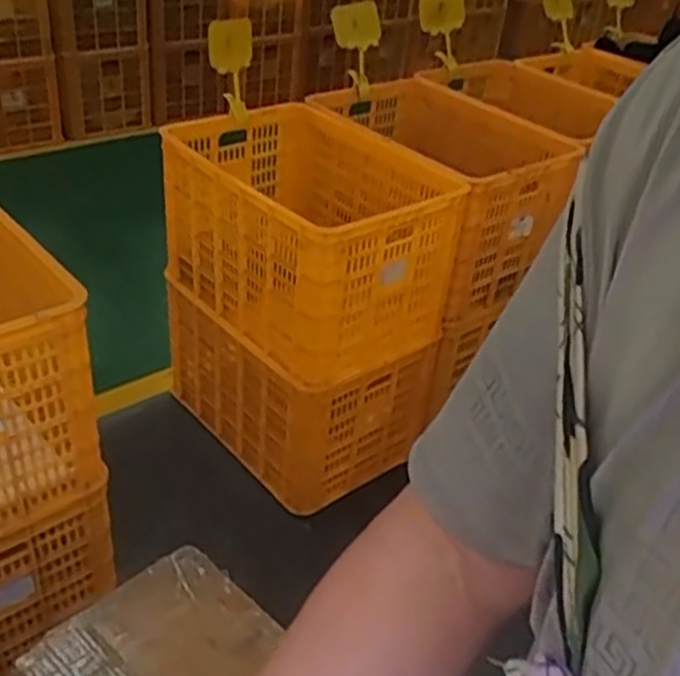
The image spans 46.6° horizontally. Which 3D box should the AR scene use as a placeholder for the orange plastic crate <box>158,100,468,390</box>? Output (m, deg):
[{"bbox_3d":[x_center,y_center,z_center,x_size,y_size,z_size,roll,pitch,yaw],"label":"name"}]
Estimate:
[{"bbox_3d":[-0.084,-0.240,1.845,0.466,0.390,0.628,-24,43,-37],"label":"orange plastic crate"}]

